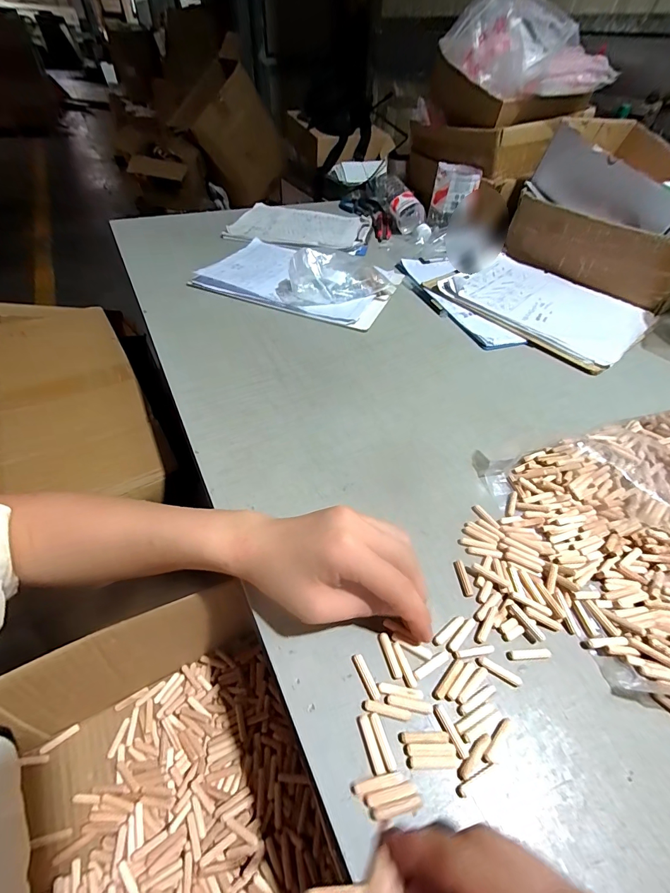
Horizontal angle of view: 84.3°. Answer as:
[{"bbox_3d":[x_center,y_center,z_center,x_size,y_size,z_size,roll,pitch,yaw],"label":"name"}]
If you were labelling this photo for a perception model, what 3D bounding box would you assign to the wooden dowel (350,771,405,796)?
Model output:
[{"bbox_3d":[0.026,0.200,0.220,0.031,0.006,0.006,-9,50,-10],"label":"wooden dowel"}]

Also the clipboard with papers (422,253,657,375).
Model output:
[{"bbox_3d":[0.360,-0.258,0.647,0.249,0.018,0.320,-34,58,-27],"label":"clipboard with papers"}]

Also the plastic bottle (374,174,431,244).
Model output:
[{"bbox_3d":[0.160,-0.565,0.878,0.069,0.066,0.289,-7,50,-8],"label":"plastic bottle"}]

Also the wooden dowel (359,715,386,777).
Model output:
[{"bbox_3d":[0.023,0.185,0.231,0.006,0.004,0.030,-13,51,-13],"label":"wooden dowel"}]

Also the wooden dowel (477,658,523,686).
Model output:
[{"bbox_3d":[0.117,0.160,0.263,0.030,0.004,0.007,23,52,16],"label":"wooden dowel"}]

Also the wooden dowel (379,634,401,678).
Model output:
[{"bbox_3d":[0.040,0.149,0.265,0.007,0.004,0.029,-13,51,-13],"label":"wooden dowel"}]

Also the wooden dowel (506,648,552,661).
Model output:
[{"bbox_3d":[0.143,0.152,0.271,0.031,0.004,0.007,-2,49,-4],"label":"wooden dowel"}]

